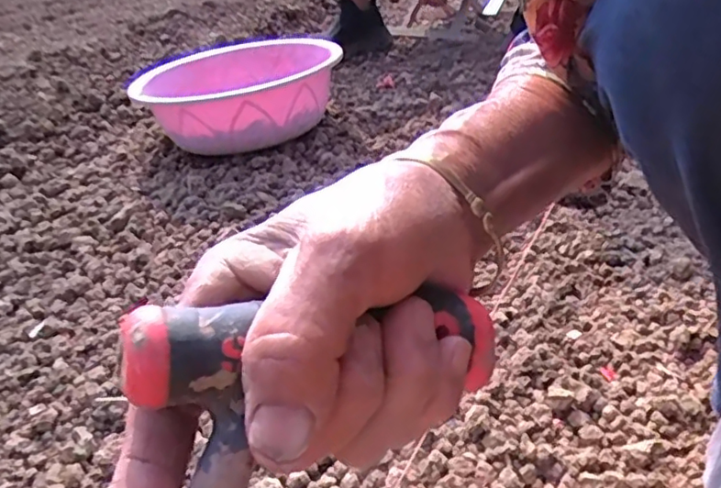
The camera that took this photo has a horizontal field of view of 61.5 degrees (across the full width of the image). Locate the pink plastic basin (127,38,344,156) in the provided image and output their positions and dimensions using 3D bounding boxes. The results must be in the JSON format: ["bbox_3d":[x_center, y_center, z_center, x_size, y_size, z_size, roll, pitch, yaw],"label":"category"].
[{"bbox_3d":[-0.210,-0.266,1.102,0.337,0.137,0.370,-5,32,3],"label":"pink plastic basin"}]

